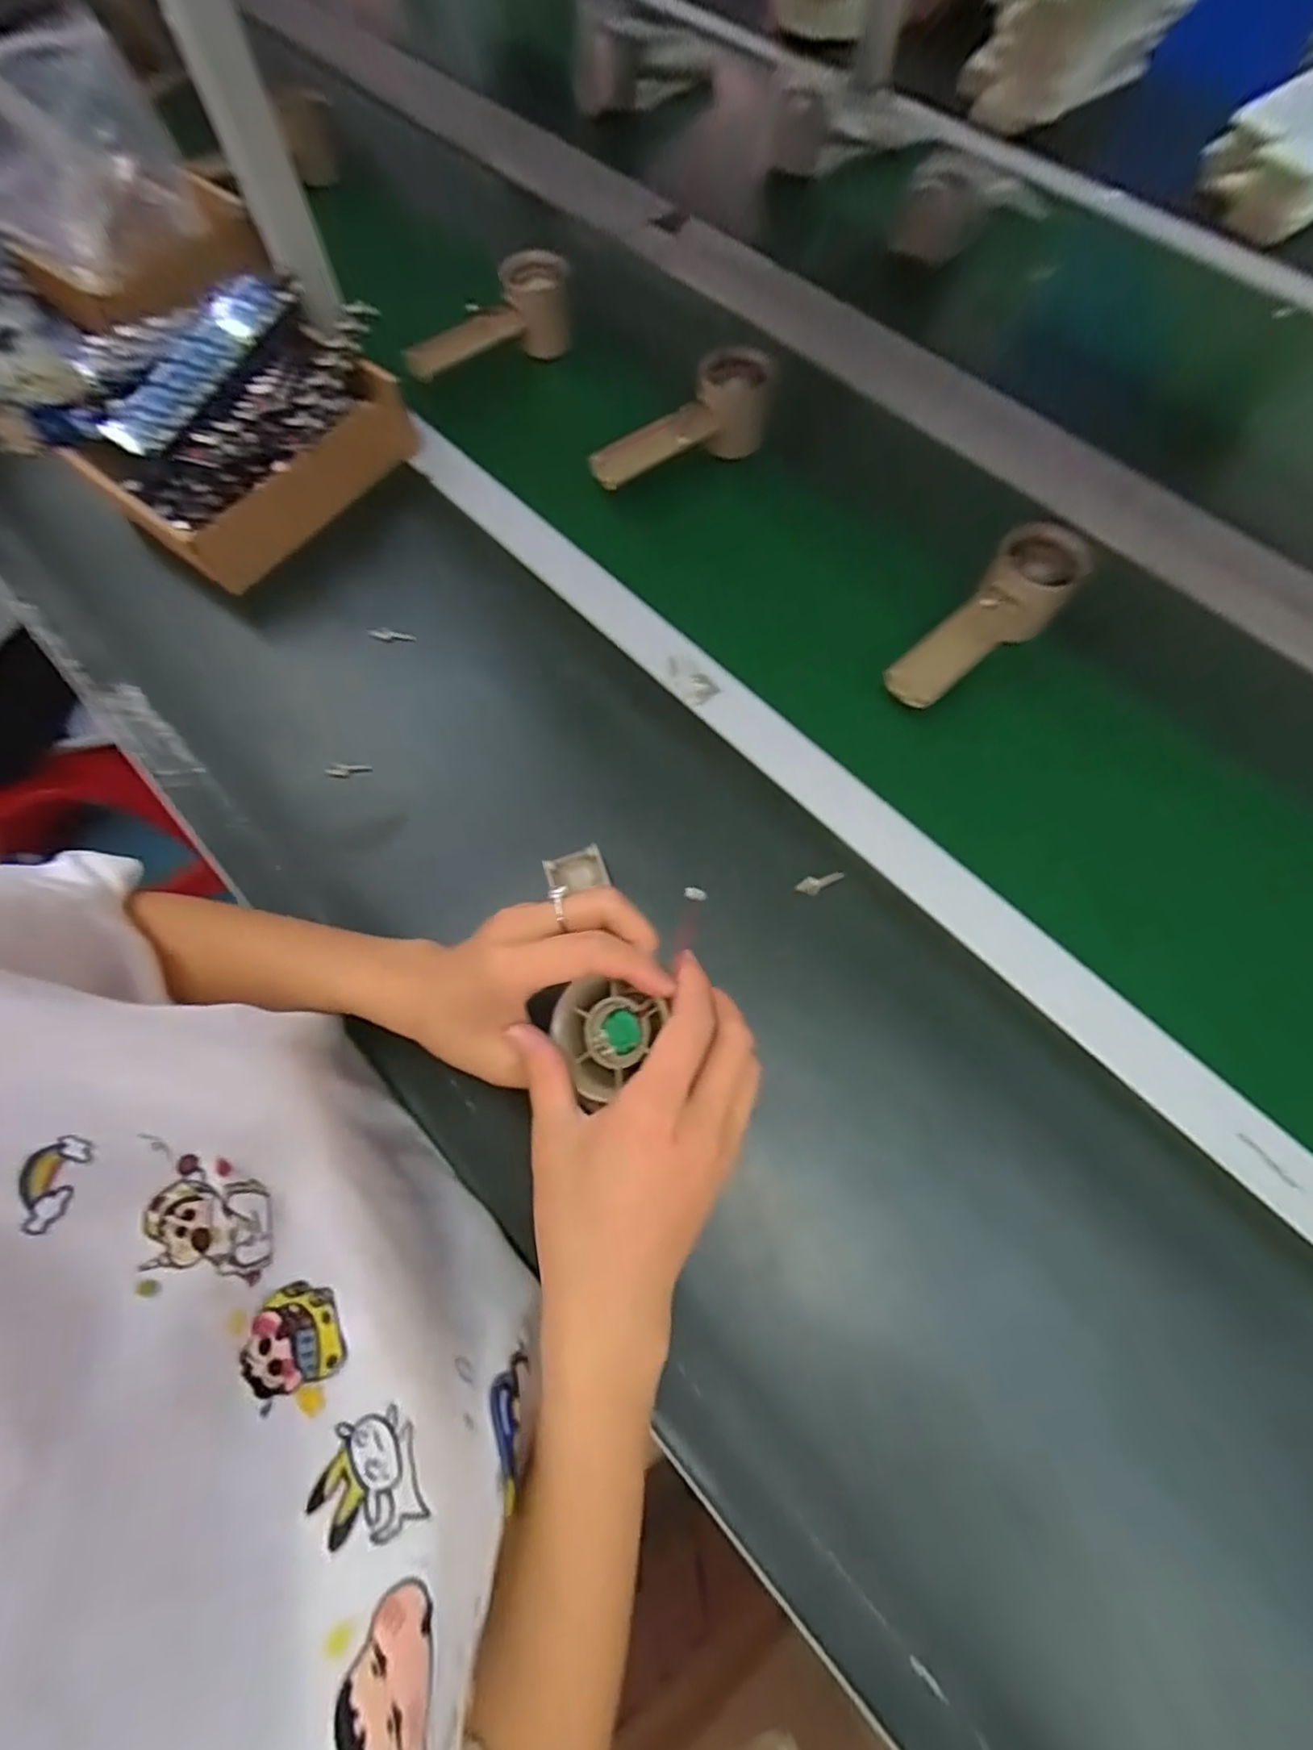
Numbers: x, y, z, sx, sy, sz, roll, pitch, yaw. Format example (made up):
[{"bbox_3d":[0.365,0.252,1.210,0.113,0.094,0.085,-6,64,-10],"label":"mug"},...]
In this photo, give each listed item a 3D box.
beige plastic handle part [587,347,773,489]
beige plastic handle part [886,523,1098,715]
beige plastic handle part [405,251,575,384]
[{"bbox_3d":[0.020,-0.357,0.521,0.161,0.054,0.054,-28,71,-8],"label":"beige plastic handle part"},{"bbox_3d":[0.222,-0.171,0.436,0.153,0.044,0.052,-42,73,-13],"label":"beige plastic handle part"},{"bbox_3d":[-0.147,-0.479,0.570,0.159,0.054,0.053,-32,72,-10],"label":"beige plastic handle part"}]

